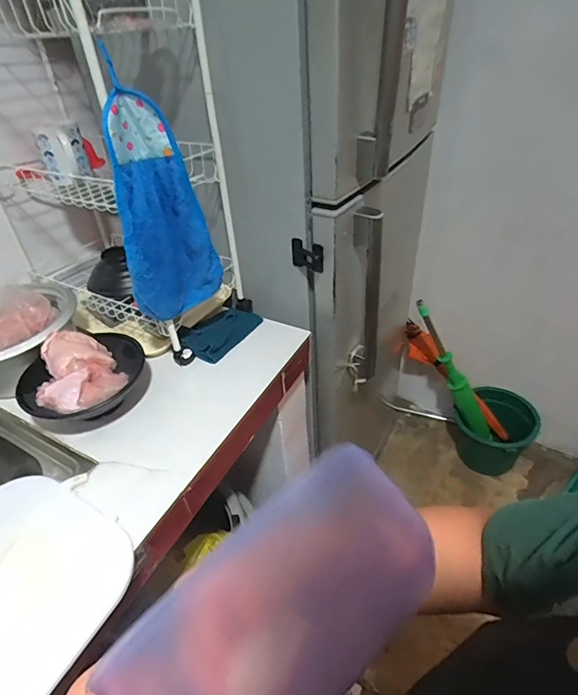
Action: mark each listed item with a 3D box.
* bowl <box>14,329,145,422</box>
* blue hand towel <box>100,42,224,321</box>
[{"bbox_3d":[-0.330,0.055,0.688,0.190,0.110,0.147,-26,44,-23],"label":"bowl"},{"bbox_3d":[-0.188,-0.195,0.625,0.150,0.318,0.033,-32,47,-28],"label":"blue hand towel"}]

